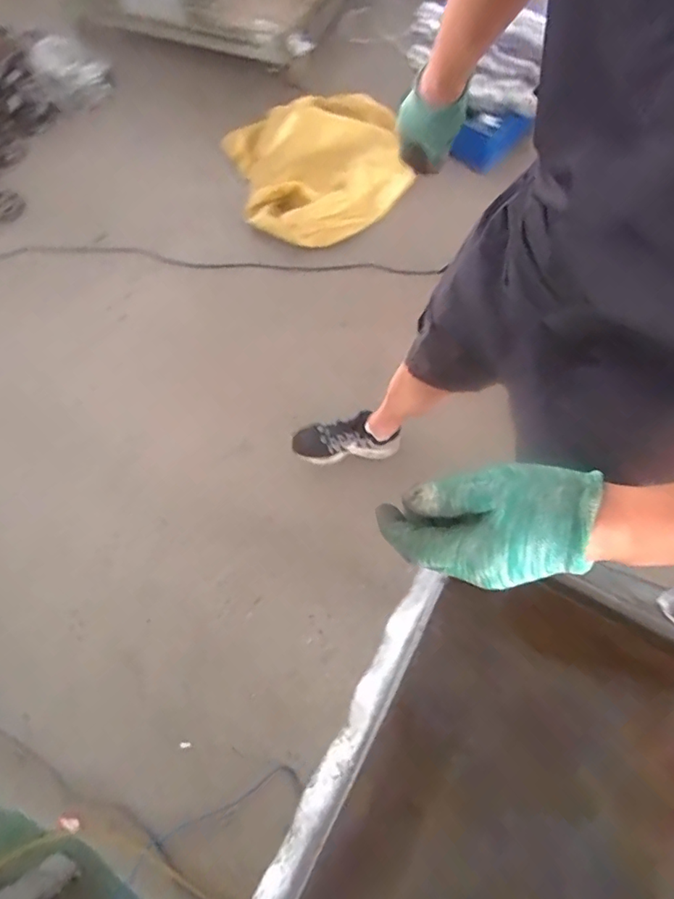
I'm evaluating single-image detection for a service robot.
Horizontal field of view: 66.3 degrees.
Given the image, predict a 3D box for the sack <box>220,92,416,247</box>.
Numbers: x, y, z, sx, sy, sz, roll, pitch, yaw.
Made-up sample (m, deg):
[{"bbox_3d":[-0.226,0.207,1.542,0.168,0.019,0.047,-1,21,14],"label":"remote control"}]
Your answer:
[{"bbox_3d":[-0.035,-0.935,1.692,0.569,0.105,0.569,-15,73,-5],"label":"sack"}]

